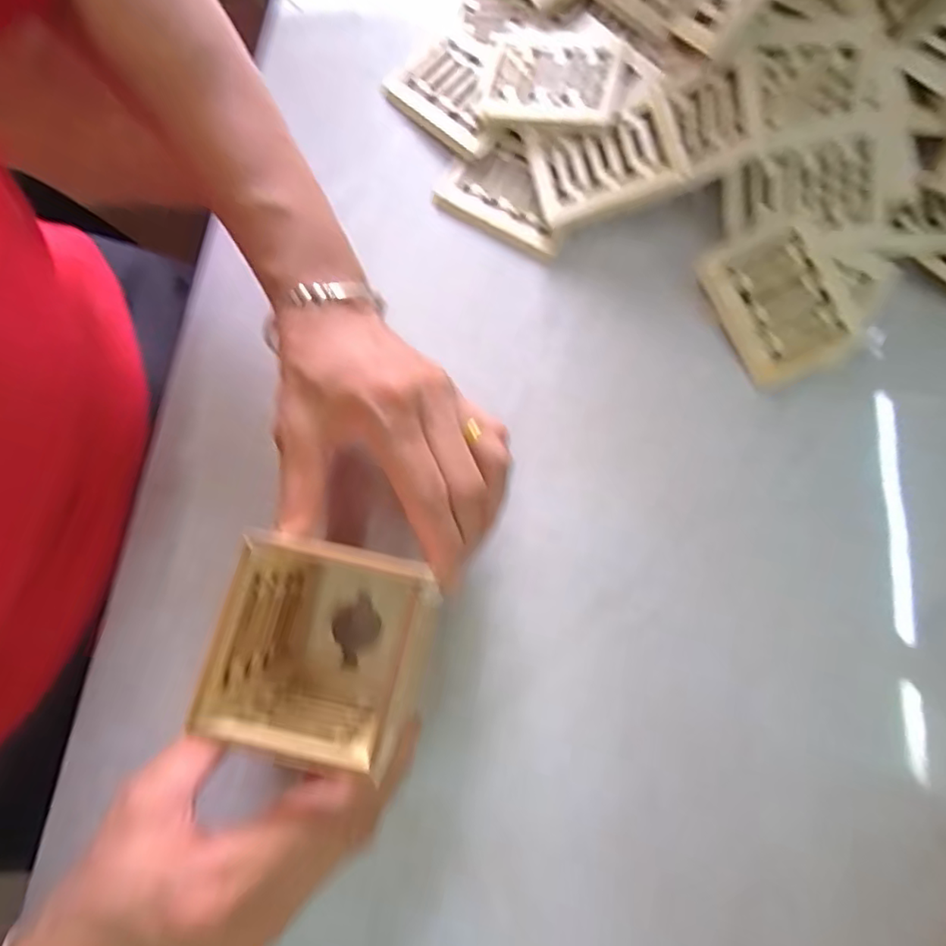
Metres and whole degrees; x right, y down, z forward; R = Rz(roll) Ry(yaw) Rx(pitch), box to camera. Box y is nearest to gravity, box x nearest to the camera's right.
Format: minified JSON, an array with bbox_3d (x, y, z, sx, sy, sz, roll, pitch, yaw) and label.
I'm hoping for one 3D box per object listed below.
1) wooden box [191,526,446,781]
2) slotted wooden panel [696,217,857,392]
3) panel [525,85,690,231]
[{"bbox_3d":[-0.057,0.068,0.232,0.067,0.080,0.070,8,78,3],"label":"wooden box"},{"bbox_3d":[0.166,-0.091,0.315,0.059,0.004,0.082,-27,90,6],"label":"slotted wooden panel"},{"bbox_3d":[0.074,-0.178,0.326,0.076,0.009,0.059,-15,79,13],"label":"panel"}]

